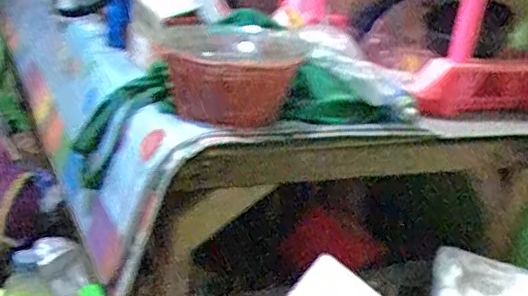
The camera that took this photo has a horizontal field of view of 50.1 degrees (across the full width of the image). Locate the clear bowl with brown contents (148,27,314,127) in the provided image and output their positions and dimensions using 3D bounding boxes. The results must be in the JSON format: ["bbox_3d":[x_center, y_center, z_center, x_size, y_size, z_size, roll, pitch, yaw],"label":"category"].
[{"bbox_3d":[-0.051,-0.103,0.795,0.193,0.107,0.206,6,20,-4],"label":"clear bowl with brown contents"}]

